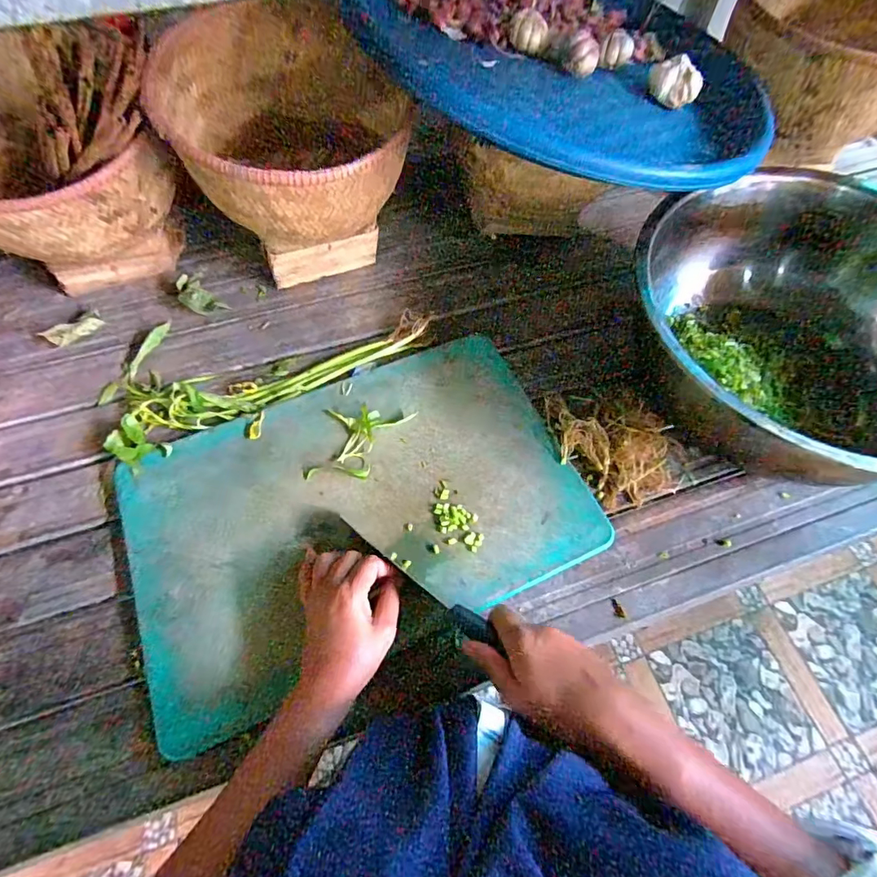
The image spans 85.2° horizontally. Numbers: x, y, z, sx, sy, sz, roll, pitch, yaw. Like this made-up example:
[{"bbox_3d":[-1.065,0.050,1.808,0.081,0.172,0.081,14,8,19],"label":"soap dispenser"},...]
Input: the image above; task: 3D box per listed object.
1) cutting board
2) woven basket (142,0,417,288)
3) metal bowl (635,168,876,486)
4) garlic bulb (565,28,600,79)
[{"bbox_3d":[-0.082,0.070,0.495,0.445,0.017,0.295,-24,64,-13],"label":"cutting board"},{"bbox_3d":[-0.176,-0.310,0.579,0.226,0.229,0.260,-24,64,-13],"label":"woven basket"},{"bbox_3d":[0.393,-0.085,0.506,0.331,0.156,0.331,0,62,0],"label":"metal bowl"},{"bbox_3d":[0.163,-0.438,0.542,0.040,0.038,0.045,12,62,6],"label":"garlic bulb"}]

